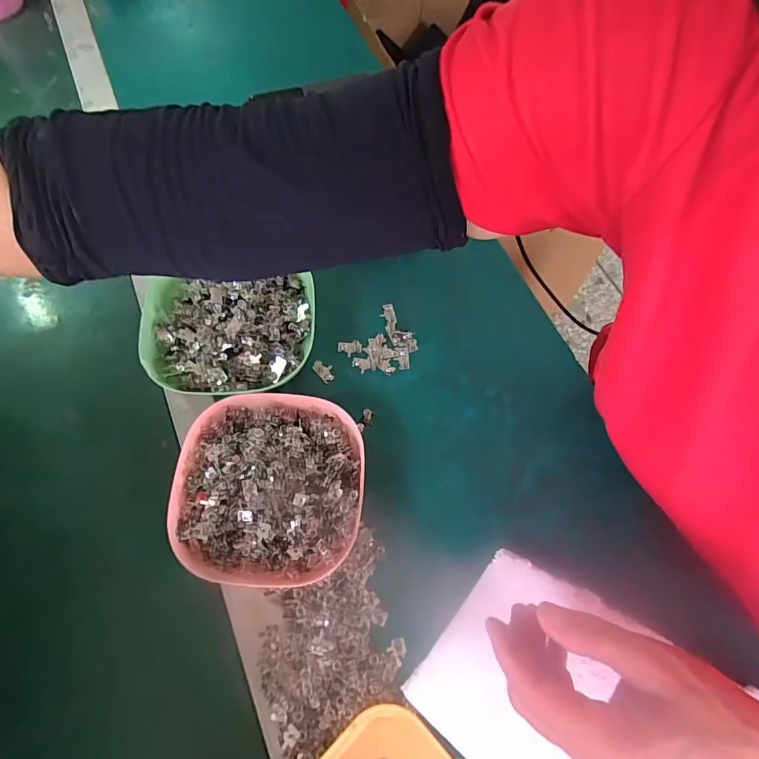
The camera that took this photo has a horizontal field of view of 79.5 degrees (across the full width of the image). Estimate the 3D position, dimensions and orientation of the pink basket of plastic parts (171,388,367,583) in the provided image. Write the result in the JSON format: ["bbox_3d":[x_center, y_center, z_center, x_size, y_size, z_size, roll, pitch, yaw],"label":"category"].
[{"bbox_3d":[-0.082,0.079,0.342,0.135,0.037,0.134,2,67,1],"label":"pink basket of plastic parts"}]

